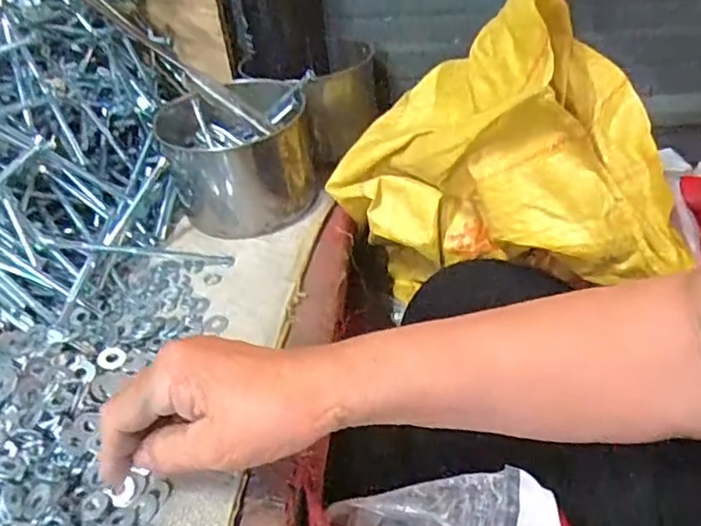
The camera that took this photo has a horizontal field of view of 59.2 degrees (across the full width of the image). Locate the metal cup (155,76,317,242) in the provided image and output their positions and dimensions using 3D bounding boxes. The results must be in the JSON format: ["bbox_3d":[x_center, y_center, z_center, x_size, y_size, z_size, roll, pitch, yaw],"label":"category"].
[{"bbox_3d":[-0.103,-0.101,0.584,0.135,0.111,0.122,-16,38,-12],"label":"metal cup"}]

